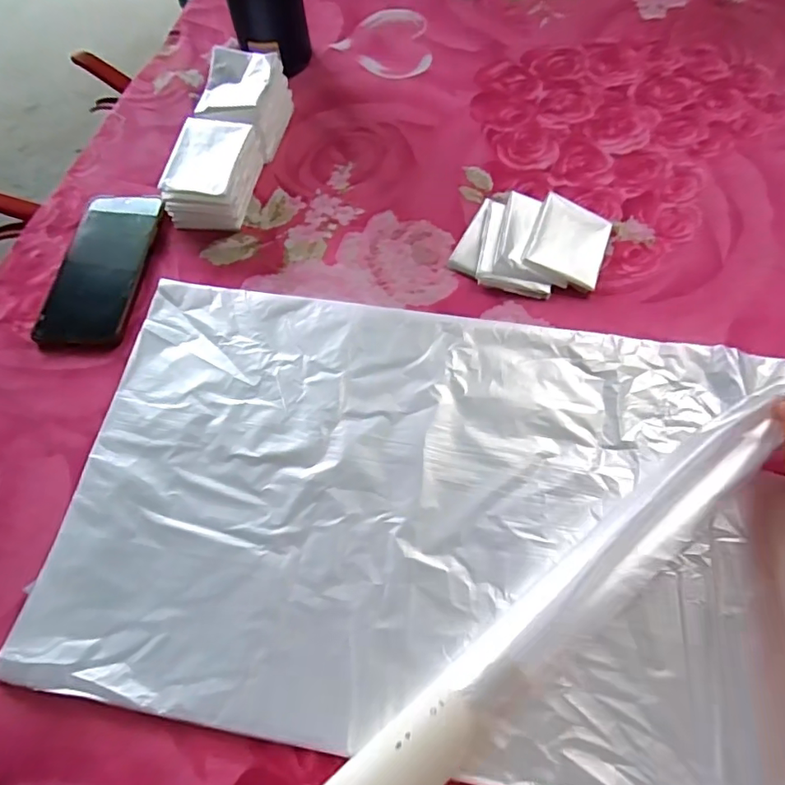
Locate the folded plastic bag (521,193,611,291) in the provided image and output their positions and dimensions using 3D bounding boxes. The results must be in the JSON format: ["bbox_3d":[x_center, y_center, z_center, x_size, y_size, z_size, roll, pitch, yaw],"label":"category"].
[{"bbox_3d":[0.154,-0.130,0.458,0.062,0.018,0.080,21,67,13],"label":"folded plastic bag"}]

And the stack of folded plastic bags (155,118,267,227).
[{"bbox_3d":[-0.167,-0.203,0.489,0.066,0.057,0.096,9,65,8],"label":"stack of folded plastic bags"}]

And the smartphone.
[{"bbox_3d":[-0.260,-0.115,0.474,0.076,0.014,0.166,4,64,5],"label":"smartphone"}]

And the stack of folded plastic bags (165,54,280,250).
[{"bbox_3d":[-0.147,-0.284,0.526,0.069,0.057,0.099,9,65,8],"label":"stack of folded plastic bags"}]

